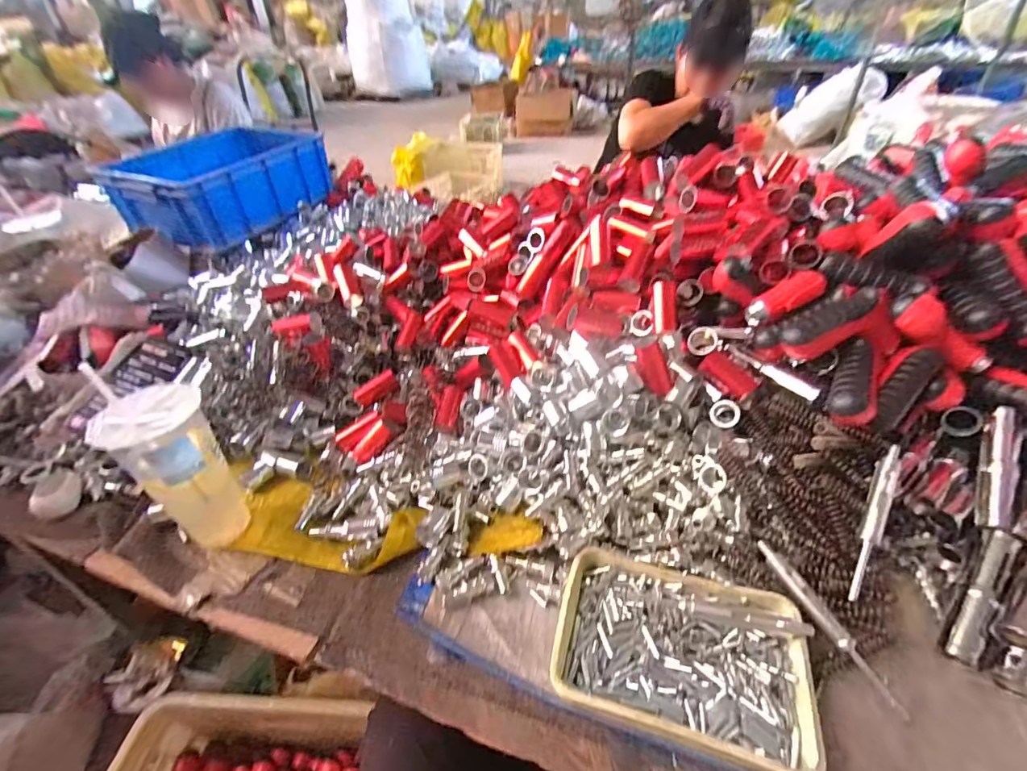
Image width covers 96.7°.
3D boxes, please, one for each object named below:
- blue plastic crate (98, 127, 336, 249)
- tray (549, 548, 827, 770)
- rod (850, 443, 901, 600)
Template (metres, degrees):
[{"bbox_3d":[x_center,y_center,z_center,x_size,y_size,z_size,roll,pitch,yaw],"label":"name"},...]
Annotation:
[{"bbox_3d":[-0.658,-0.460,1.041,0.306,0.137,0.417,16,43,20],"label":"blue plastic crate"},{"bbox_3d":[0.143,0.232,0.402,0.202,0.036,0.139,11,41,14],"label":"tray"},{"bbox_3d":[0.347,0.127,0.438,0.017,0.011,0.158,22,73,25],"label":"rod"}]

